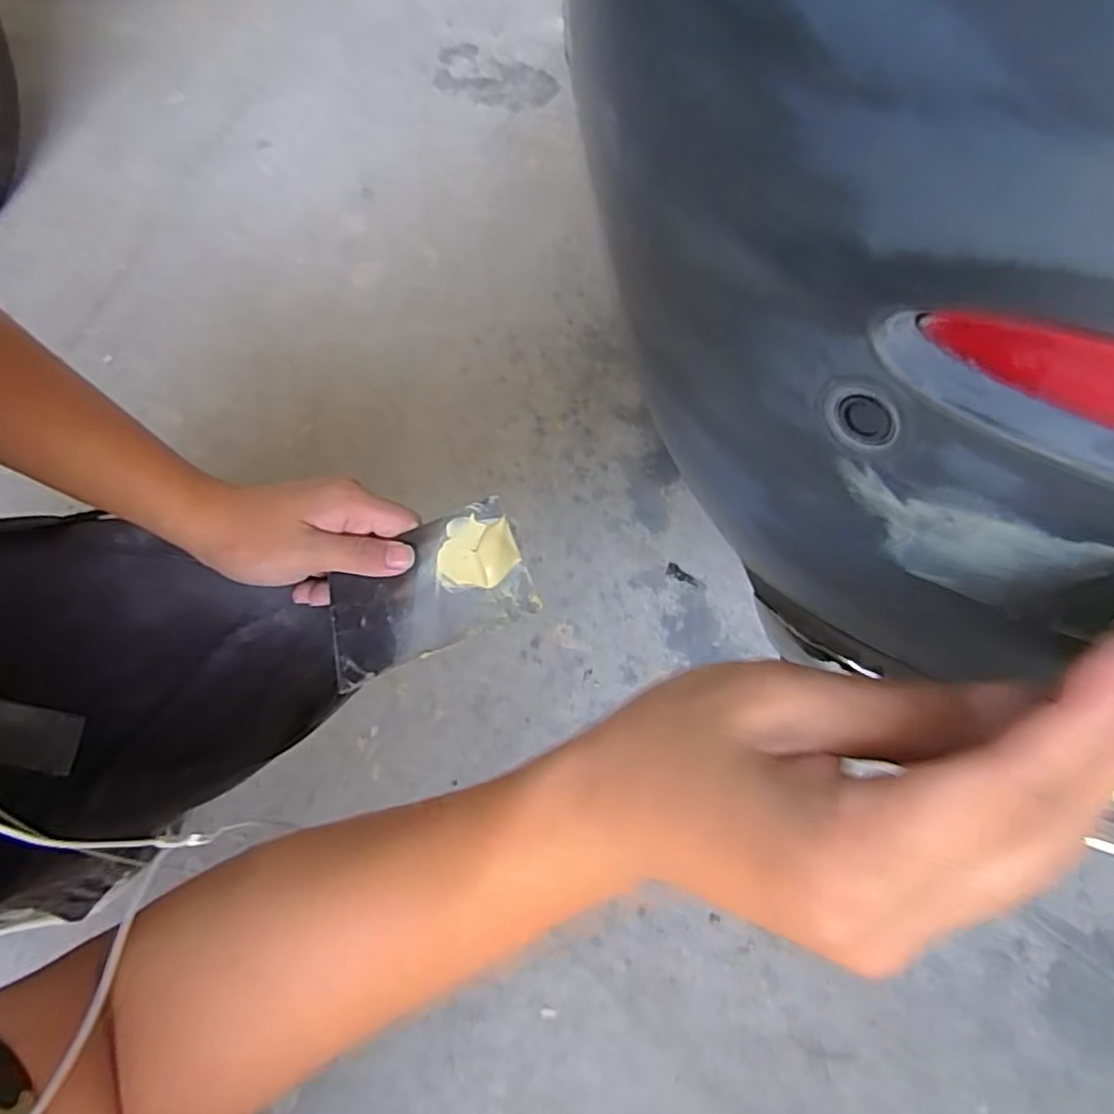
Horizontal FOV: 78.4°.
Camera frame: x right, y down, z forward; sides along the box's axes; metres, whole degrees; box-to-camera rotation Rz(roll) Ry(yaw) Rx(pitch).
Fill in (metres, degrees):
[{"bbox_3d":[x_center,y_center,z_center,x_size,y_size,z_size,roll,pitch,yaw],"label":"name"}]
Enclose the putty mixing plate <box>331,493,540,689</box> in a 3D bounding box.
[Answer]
[{"bbox_3d":[-0.079,0.021,0.403,0.121,0.004,0.070,-23,87,-3],"label":"putty mixing plate"}]

